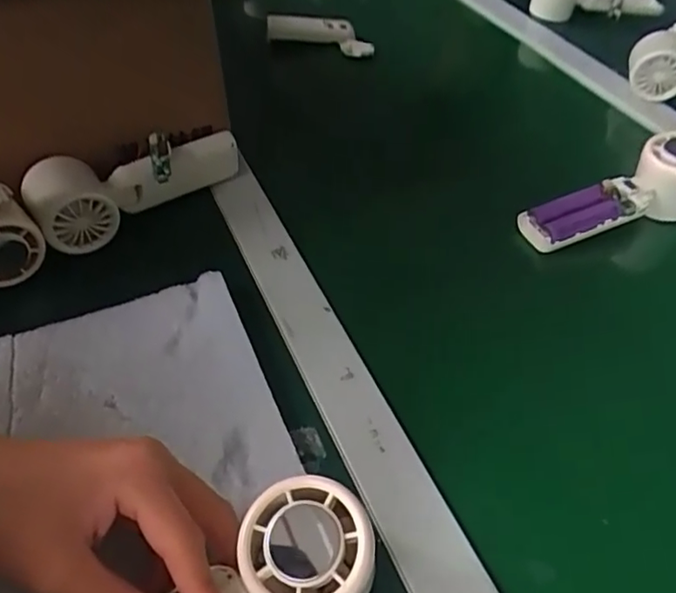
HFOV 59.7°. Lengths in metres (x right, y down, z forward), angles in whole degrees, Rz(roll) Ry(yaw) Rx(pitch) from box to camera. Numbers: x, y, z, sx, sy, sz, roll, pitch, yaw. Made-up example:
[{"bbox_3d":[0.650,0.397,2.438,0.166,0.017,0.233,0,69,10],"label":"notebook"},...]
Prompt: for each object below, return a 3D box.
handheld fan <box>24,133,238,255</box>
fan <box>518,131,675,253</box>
[{"bbox_3d":[-0.154,-0.089,0.465,0.166,0.059,0.053,-23,52,-22],"label":"handheld fan"},{"bbox_3d":[0.228,-0.084,0.481,0.159,0.058,0.045,-17,50,-17],"label":"fan"}]

